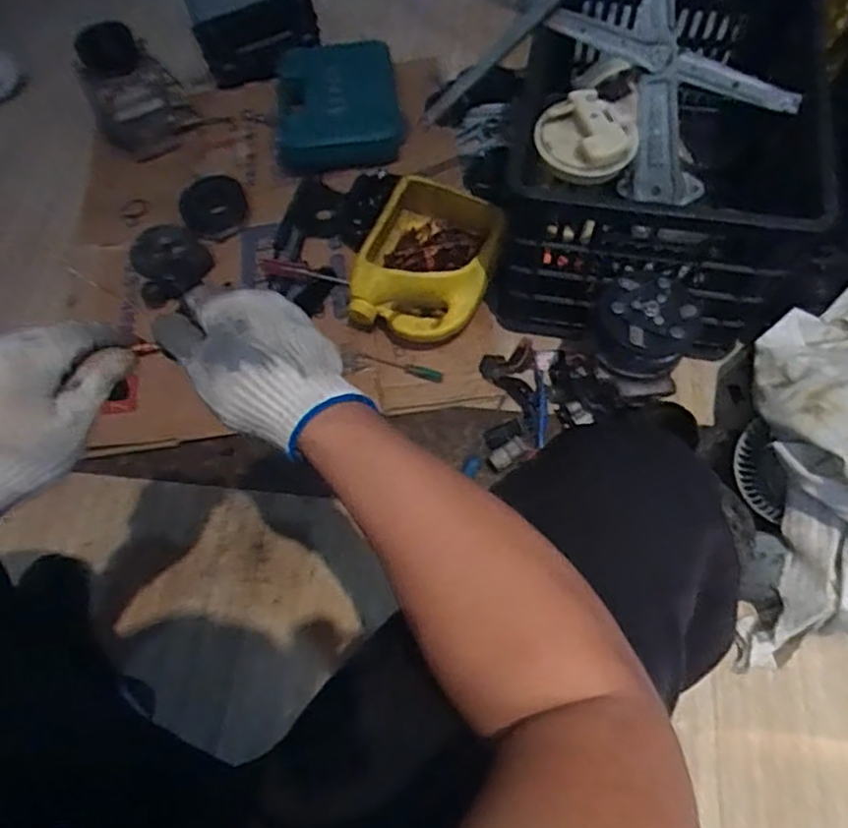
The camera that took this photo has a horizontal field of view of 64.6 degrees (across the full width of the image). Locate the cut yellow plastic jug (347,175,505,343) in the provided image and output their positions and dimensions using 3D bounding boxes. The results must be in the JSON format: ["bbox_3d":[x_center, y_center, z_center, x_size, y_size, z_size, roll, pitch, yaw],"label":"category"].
[{"bbox_3d":[0.006,-0.203,0.923,0.174,0.086,0.221,13,68,8],"label":"cut yellow plastic jug"}]

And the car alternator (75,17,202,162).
[{"bbox_3d":[-0.425,-0.471,0.973,0.127,0.149,0.112,-30,69,-10],"label":"car alternator"}]

